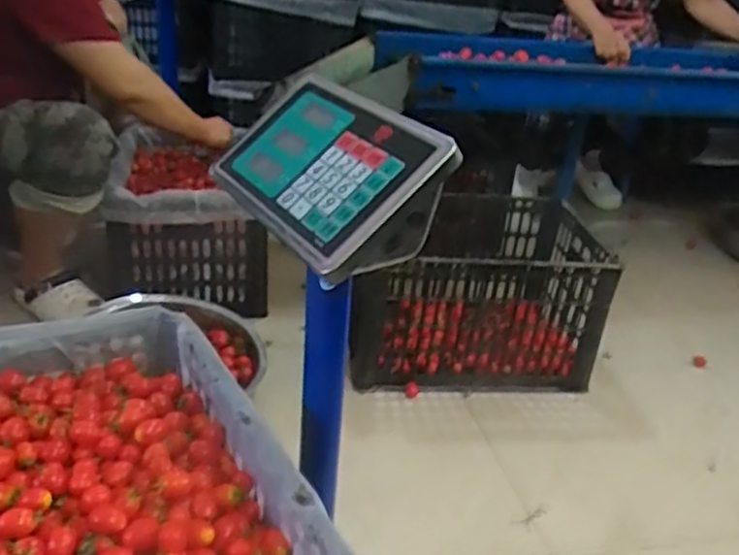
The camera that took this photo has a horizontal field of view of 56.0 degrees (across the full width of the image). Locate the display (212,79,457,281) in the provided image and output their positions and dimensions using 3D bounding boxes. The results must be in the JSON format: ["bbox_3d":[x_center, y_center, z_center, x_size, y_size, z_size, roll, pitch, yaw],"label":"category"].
[{"bbox_3d":[-0.047,-0.103,0.623,0.120,0.102,0.240,-12,33,-31],"label":"display"}]

